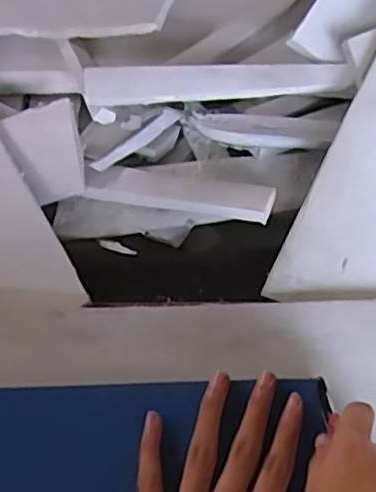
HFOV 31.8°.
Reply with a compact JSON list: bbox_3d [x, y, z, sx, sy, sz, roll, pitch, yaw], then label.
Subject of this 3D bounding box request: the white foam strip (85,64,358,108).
[{"bbox_3d":[0.023,-0.117,0.477,0.190,0.028,0.009,-2,21,-1],"label":"white foam strip"}]

